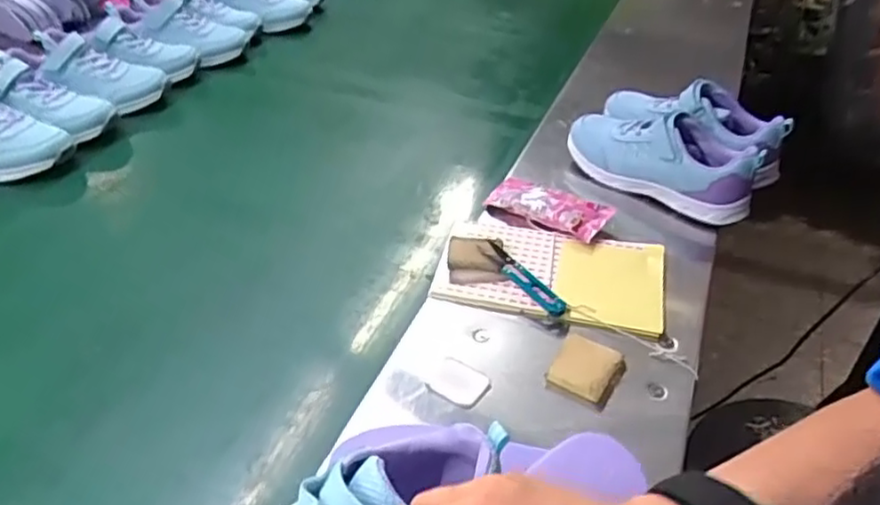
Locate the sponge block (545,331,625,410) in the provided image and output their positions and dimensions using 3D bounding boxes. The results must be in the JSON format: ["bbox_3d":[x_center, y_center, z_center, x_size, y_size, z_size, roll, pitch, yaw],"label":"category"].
[{"bbox_3d":[0.121,0.096,0.552,0.052,0.016,0.061,21,43,20],"label":"sponge block"}]

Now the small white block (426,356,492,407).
[{"bbox_3d":[0.016,0.105,0.542,0.043,0.004,0.041,23,43,23],"label":"small white block"}]

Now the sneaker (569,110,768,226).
[{"bbox_3d":[0.245,-0.105,0.753,0.212,0.097,0.074,27,45,26],"label":"sneaker"}]

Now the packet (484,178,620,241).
[{"bbox_3d":[0.113,-0.050,0.714,0.130,0.030,0.053,24,44,24],"label":"packet"}]

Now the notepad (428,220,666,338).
[{"bbox_3d":[0.107,0.017,0.642,0.209,0.020,0.119,11,40,9],"label":"notepad"}]

